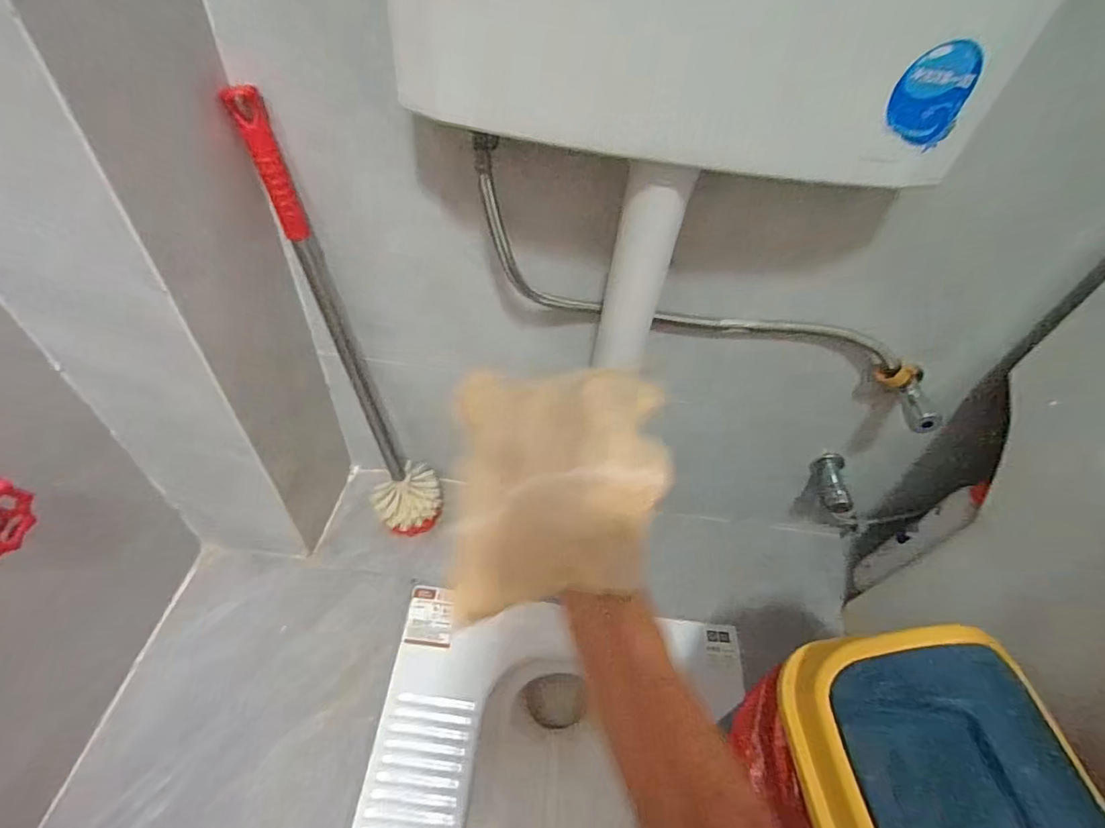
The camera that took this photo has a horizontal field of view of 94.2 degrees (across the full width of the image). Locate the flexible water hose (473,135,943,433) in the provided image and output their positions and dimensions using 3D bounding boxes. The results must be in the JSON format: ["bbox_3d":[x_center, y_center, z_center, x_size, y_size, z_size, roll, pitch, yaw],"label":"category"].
[{"bbox_3d":[0.156,-0.094,0.493,0.505,0.141,0.087,17,47,-13],"label":"flexible water hose"}]

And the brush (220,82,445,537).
[{"bbox_3d":[-0.205,-0.045,0.575,0.098,0.512,0.158,-19,53,-21],"label":"brush"}]

